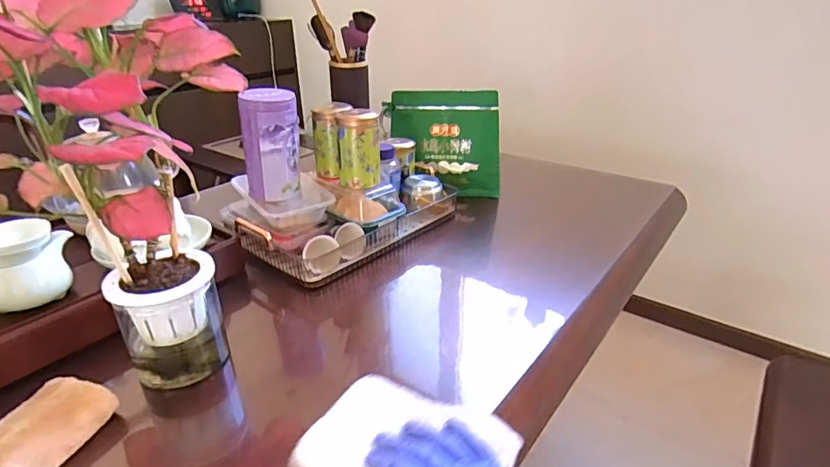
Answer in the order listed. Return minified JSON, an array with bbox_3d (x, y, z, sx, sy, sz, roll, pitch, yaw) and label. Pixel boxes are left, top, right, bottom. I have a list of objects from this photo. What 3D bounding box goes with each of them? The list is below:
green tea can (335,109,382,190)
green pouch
[{"bbox_3d":[-0.088,-0.133,0.765,0.063,0.112,0.056,-6,27,-9],"label":"green tea can"},{"bbox_3d":[0.061,-0.189,1.004,0.231,0.195,0.053,4,27,10],"label":"green pouch"}]

